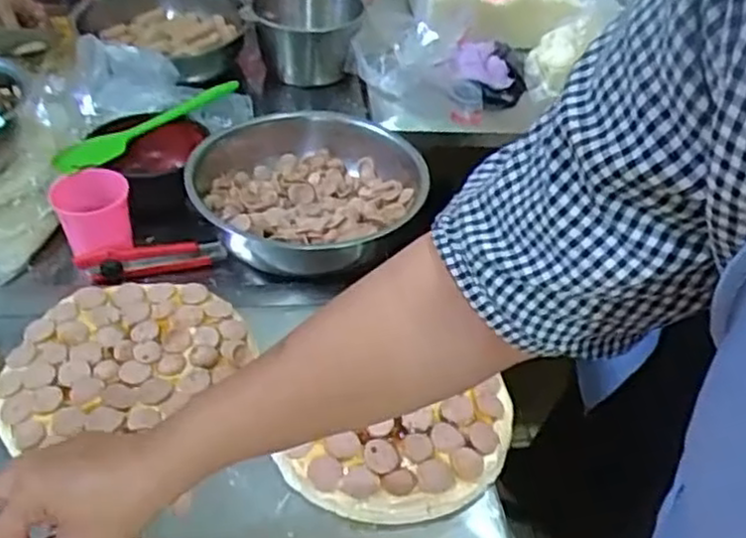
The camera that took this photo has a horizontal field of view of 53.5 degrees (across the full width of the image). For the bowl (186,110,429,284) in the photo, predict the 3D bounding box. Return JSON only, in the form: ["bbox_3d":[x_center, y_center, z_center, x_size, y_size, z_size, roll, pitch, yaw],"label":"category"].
[{"bbox_3d":[-0.076,-0.084,0.845,0.246,0.071,0.250,3,43,-2],"label":"bowl"}]

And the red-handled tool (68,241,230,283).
[{"bbox_3d":[-0.237,-0.010,0.794,0.150,0.034,0.014,-7,42,-13],"label":"red-handled tool"}]

